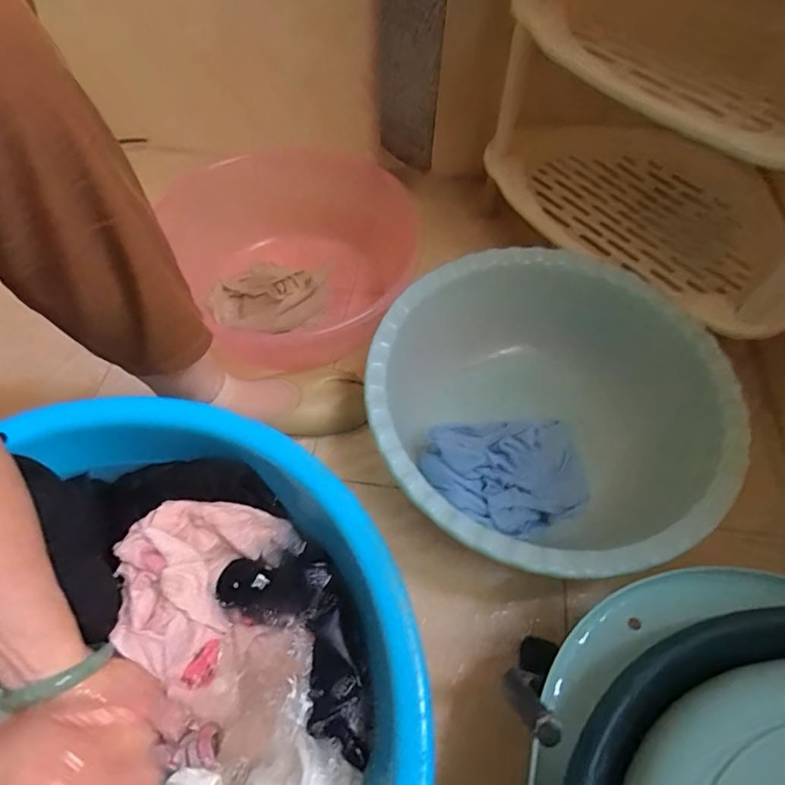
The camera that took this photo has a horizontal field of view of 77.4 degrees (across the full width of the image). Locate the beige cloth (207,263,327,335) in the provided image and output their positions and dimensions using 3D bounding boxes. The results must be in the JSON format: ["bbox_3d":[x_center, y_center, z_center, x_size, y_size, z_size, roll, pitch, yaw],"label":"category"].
[{"bbox_3d":[-0.181,-0.144,0.703,0.180,0.066,0.103,14,58,7],"label":"beige cloth"}]

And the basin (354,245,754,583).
[{"bbox_3d":[0.159,0.005,0.565,0.367,0.131,0.343,1,57,-1],"label":"basin"}]

